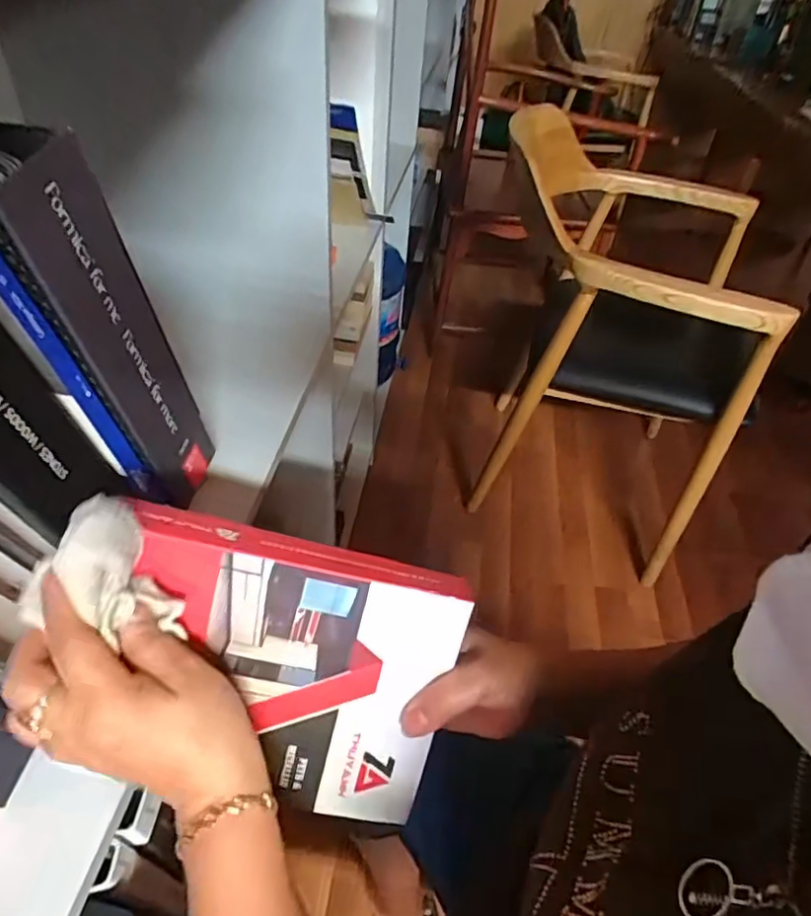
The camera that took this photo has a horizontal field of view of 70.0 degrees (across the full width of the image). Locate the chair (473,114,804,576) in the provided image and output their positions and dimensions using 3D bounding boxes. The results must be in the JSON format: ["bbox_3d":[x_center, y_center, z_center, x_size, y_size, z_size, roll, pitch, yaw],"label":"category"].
[{"bbox_3d":[0.421,-0.264,1.258,0.507,0.735,0.604,14,44,10],"label":"chair"}]

